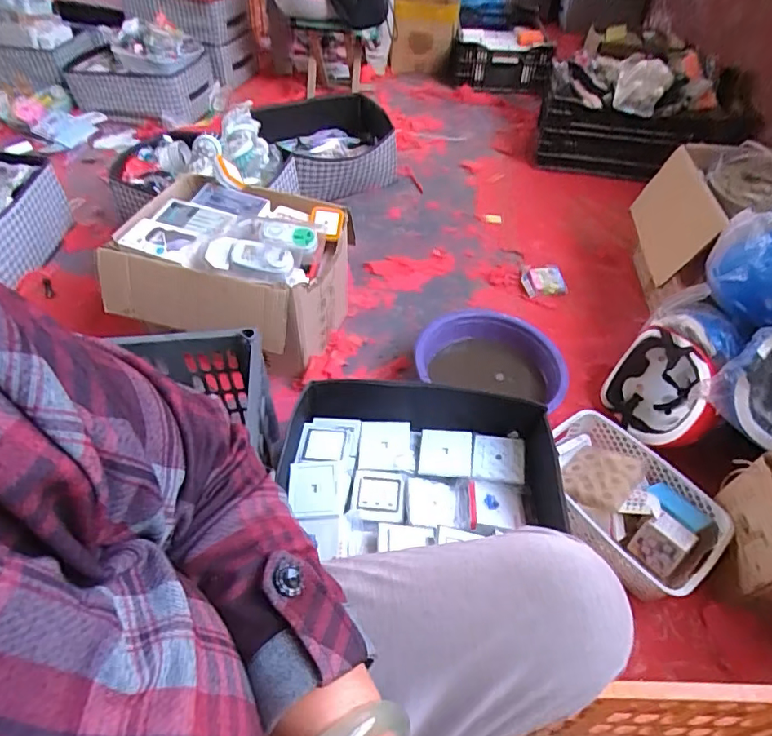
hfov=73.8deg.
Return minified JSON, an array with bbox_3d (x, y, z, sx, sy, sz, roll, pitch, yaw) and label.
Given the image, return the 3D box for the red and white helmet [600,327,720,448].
[{"bbox_3d":[0.513,0.046,0.967,0.128,0.189,0.203,11,49,8],"label":"red and white helmet"}]

